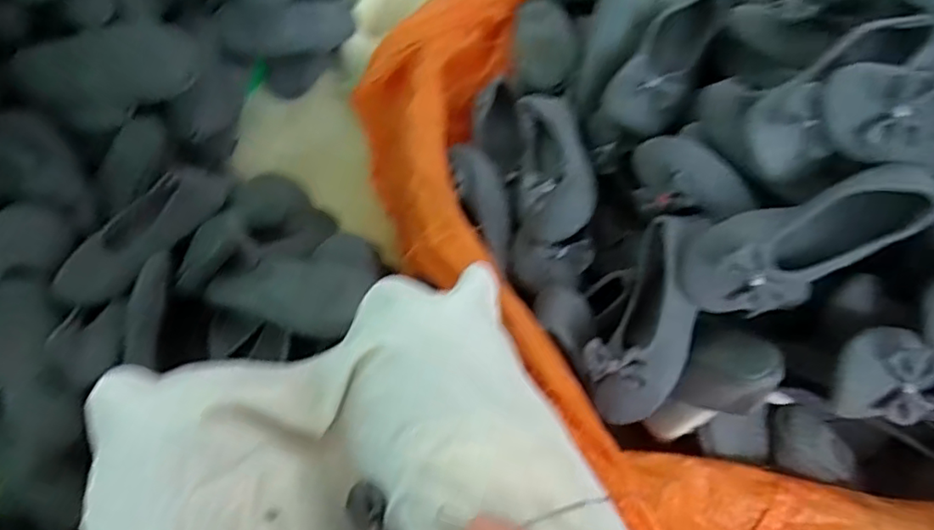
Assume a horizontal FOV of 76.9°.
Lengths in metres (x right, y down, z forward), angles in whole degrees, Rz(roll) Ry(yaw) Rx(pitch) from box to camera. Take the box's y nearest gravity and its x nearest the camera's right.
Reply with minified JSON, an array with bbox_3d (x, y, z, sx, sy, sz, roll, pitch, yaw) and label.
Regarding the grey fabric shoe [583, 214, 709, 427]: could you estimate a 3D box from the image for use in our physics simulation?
[{"bbox_3d":[0.192,0.055,0.630,0.099,0.070,0.229,16,92,7],"label":"grey fabric shoe"}]

